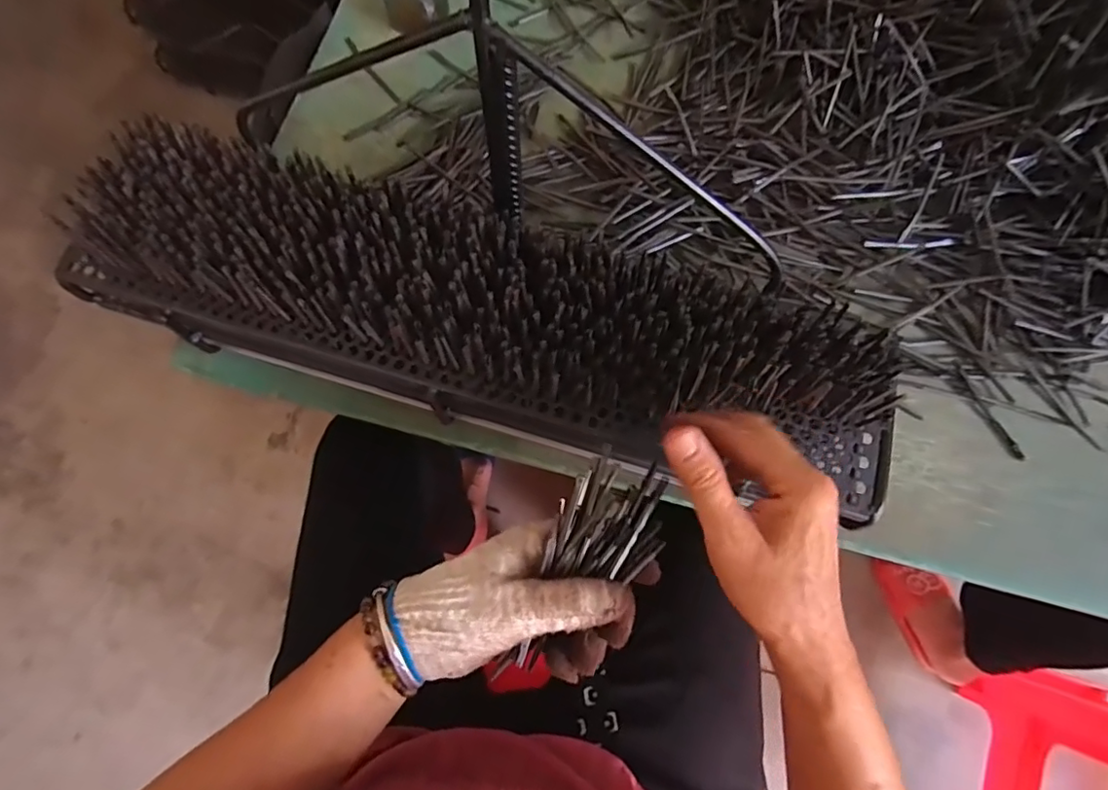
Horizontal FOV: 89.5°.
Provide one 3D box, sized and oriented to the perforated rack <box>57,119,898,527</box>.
[{"bbox_3d":[-0.062,-0.056,0.395,0.583,0.058,0.136,16,75,4],"label":"perforated rack"}]

